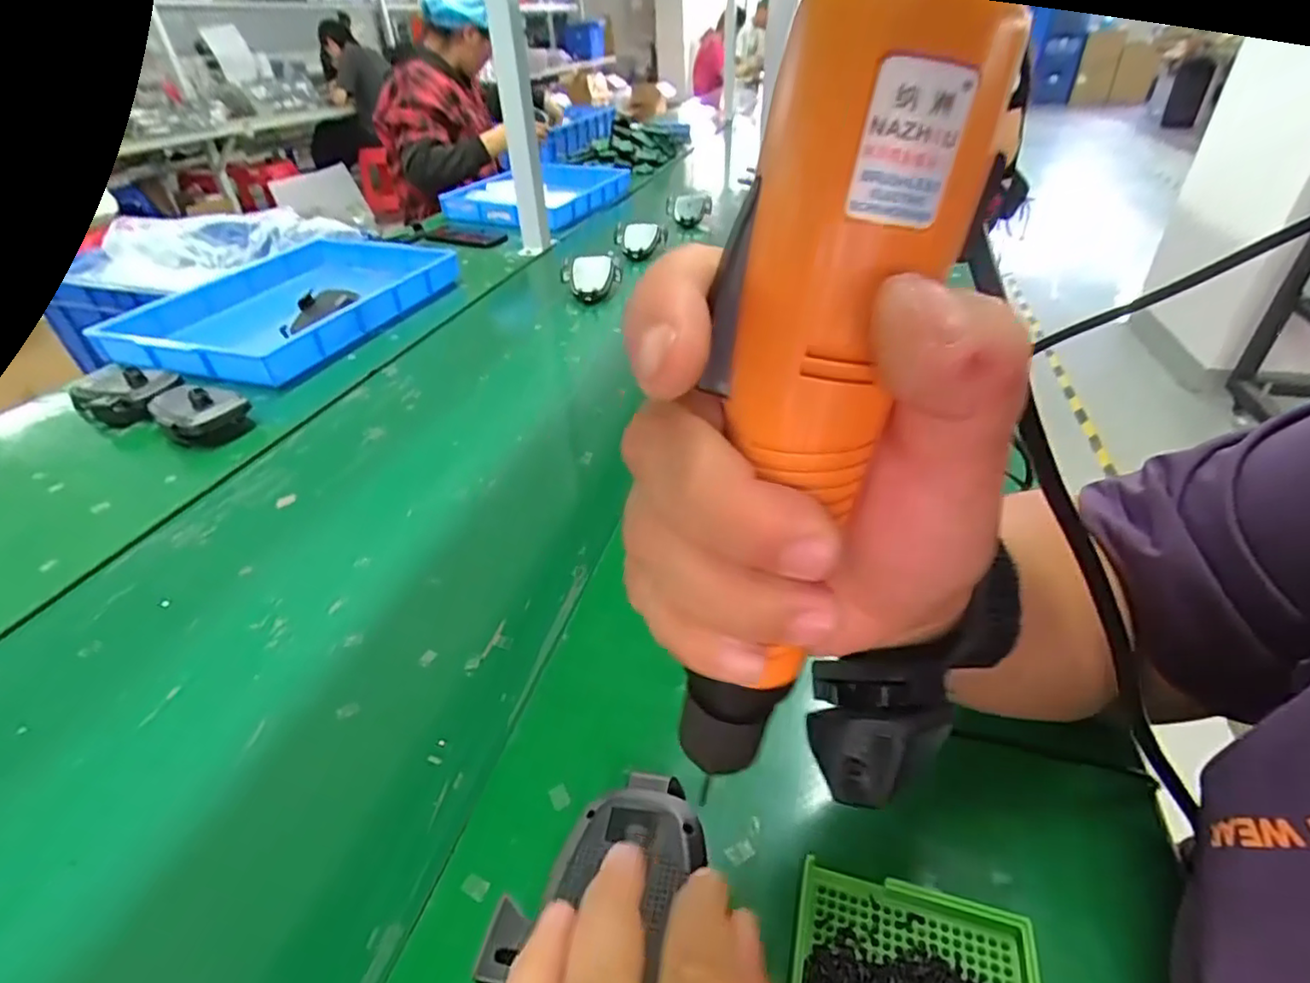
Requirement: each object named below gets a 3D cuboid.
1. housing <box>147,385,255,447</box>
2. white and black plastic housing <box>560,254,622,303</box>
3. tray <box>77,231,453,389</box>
[{"bbox_3d":[-0.465,-0.077,0.633,0.082,0.052,0.039,-23,40,-26],"label":"housing"},{"bbox_3d":[-0.095,-0.314,0.912,0.085,0.053,0.081,-7,38,-8],"label":"white and black plastic housing"},{"bbox_3d":[-0.496,-0.260,0.862,0.283,0.067,0.378,8,39,14],"label":"tray"}]

